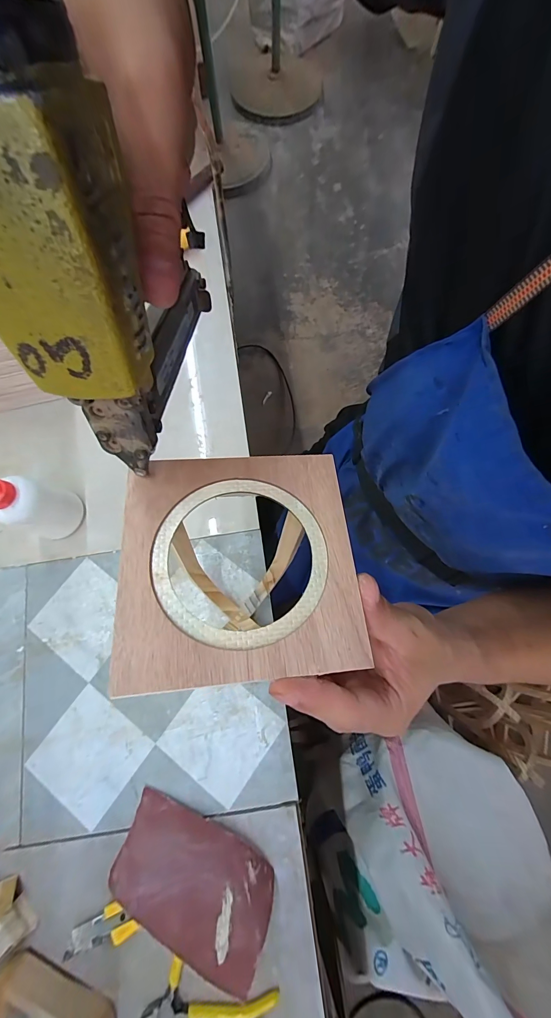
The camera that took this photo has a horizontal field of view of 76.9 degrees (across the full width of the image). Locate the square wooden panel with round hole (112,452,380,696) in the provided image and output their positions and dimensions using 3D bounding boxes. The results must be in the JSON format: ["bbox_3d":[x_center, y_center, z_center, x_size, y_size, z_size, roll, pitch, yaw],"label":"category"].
[{"bbox_3d":[-0.019,0.025,0.188,0.122,0.004,0.123,-3,65,-7],"label":"square wooden panel with round hole"}]

